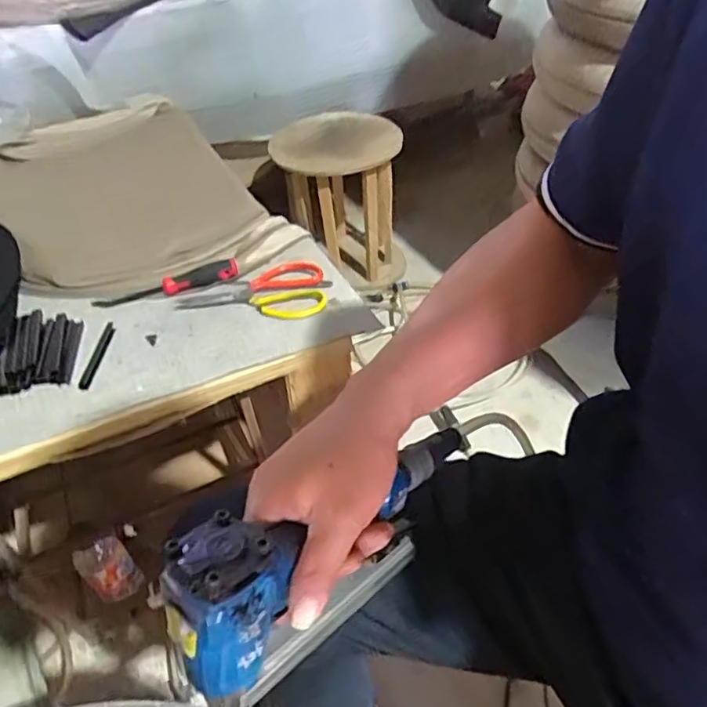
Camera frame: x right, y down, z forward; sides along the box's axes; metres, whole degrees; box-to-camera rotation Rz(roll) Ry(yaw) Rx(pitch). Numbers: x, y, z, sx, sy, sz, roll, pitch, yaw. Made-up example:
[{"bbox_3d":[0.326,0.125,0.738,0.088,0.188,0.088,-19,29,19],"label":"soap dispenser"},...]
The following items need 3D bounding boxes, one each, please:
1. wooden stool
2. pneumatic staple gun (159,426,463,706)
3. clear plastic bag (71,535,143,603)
[{"bbox_3d":[-0.032,-0.374,1.500,0.290,0.351,0.267,-16,45,-11],"label":"wooden stool"},{"bbox_3d":[-0.013,0.135,0.394,0.055,0.112,0.254,32,26,32],"label":"pneumatic staple gun"},{"bbox_3d":[-0.378,0.337,0.928,0.069,0.125,0.014,-36,34,-27],"label":"clear plastic bag"}]

